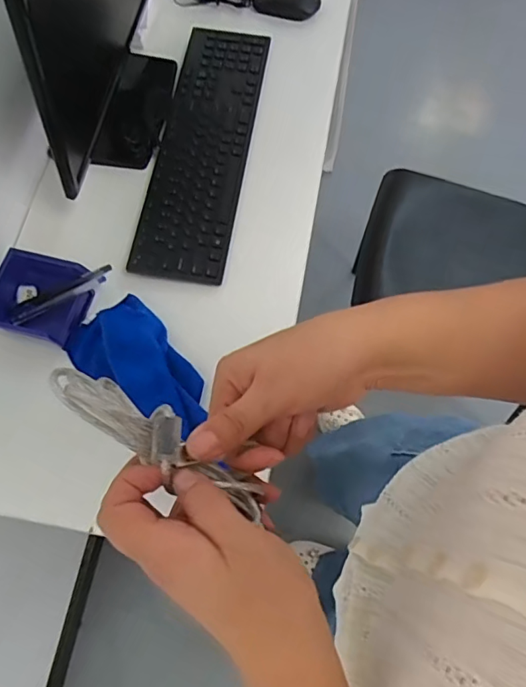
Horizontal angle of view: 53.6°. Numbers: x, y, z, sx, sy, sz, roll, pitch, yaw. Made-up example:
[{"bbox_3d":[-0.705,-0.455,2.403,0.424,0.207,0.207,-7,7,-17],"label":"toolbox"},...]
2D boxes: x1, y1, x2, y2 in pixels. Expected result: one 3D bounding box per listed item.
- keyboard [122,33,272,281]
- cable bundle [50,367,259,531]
[{"bbox_3d":[-0.083,-0.277,0.730,0.122,0.018,0.412,8,70,4],"label":"keyboard"},{"bbox_3d":[-0.053,0.052,0.280,0.130,0.031,0.026,35,72,-13],"label":"cable bundle"}]

